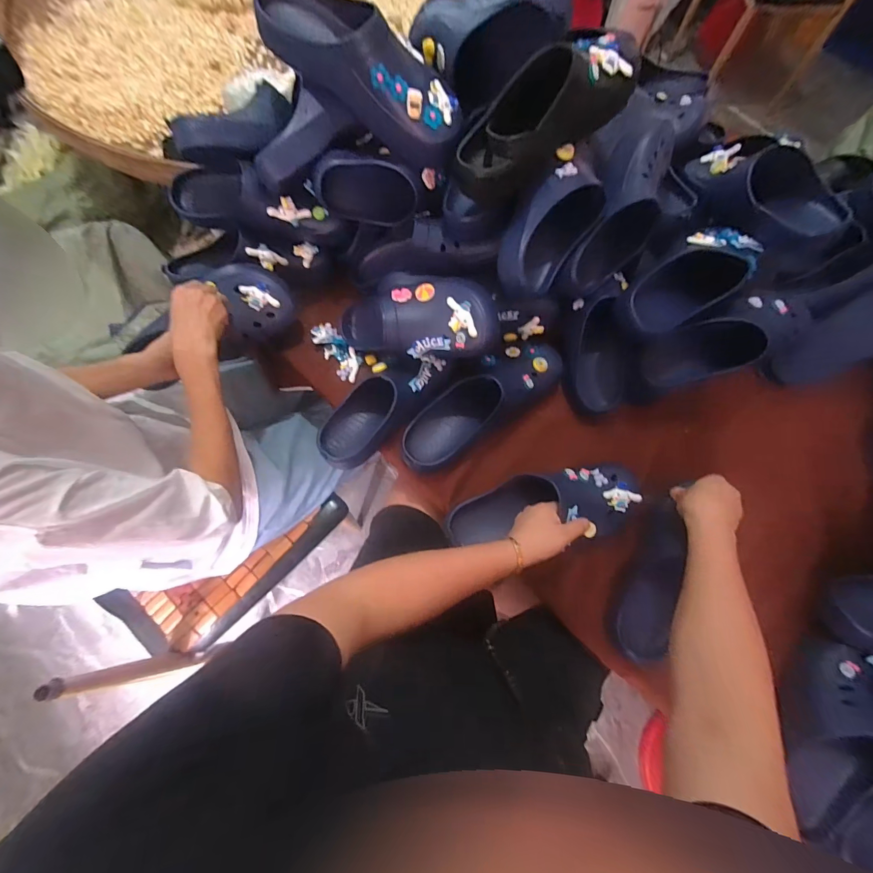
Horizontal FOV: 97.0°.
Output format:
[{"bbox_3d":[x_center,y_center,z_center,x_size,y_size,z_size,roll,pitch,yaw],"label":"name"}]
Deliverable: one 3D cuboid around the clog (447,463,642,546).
[{"bbox_3d":[0.160,0.100,0.563,0.281,0.087,0.097,-9,72,4],"label":"clog"}]

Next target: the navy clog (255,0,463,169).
[{"bbox_3d":[-0.094,-0.506,0.520,0.296,0.104,0.094,34,73,-7],"label":"navy clog"}]

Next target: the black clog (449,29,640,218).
[{"bbox_3d":[0.137,-0.419,0.504,0.260,0.123,0.093,-34,74,15],"label":"black clog"}]

